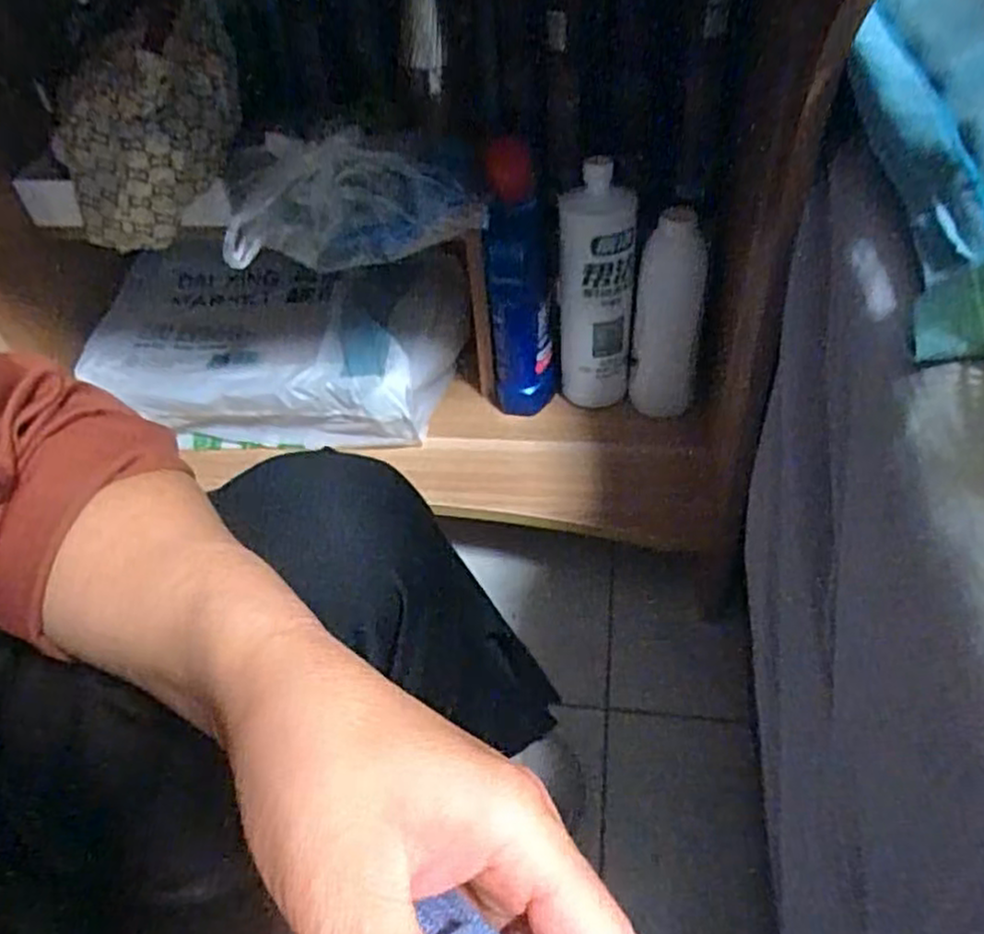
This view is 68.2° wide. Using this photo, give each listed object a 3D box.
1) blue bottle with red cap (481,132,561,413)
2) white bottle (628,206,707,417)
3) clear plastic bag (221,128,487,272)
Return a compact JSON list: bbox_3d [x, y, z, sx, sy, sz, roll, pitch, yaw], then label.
[{"bbox_3d":[0.031,-0.180,0.747,0.072,0.268,0.057,-2,46,5],"label":"blue bottle with red cap"},{"bbox_3d":[0.178,-0.150,0.744,0.067,0.197,0.064,8,48,14],"label":"white bottle"},{"bbox_3d":[-0.131,-0.239,0.651,0.233,0.108,0.034,-1,46,5],"label":"clear plastic bag"}]

